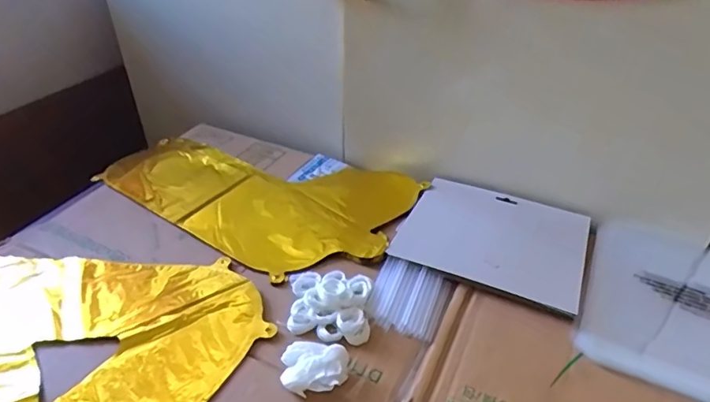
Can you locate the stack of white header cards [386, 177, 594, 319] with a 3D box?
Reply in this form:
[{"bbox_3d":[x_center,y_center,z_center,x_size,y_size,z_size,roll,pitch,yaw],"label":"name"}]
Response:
[{"bbox_3d":[0.154,0.040,0.556,0.192,0.015,0.155,17,40,19],"label":"stack of white header cards"}]

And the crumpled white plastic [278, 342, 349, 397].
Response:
[{"bbox_3d":[-0.034,0.139,0.415,0.052,0.024,0.043,7,38,8],"label":"crumpled white plastic"}]

